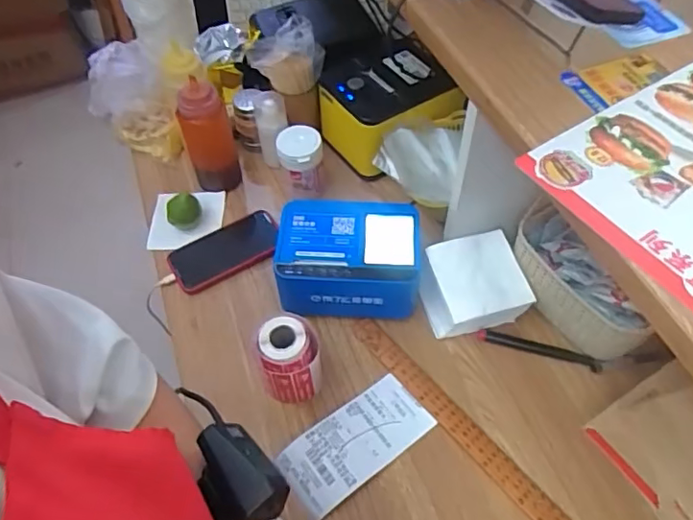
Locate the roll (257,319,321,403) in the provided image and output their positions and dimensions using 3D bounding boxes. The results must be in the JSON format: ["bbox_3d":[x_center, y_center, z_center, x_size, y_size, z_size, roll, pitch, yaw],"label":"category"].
[{"bbox_3d":[-0.062,0.113,0.623,0.060,0.084,0.068,-6,54,-4],"label":"roll"}]

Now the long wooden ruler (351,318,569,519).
[{"bbox_3d":[0.174,0.231,0.582,0.035,0.008,0.492,-35,61,-22],"label":"long wooden ruler"}]

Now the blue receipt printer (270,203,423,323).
[{"bbox_3d":[0.001,0.001,0.691,0.168,0.119,0.110,1,54,2],"label":"blue receipt printer"}]

